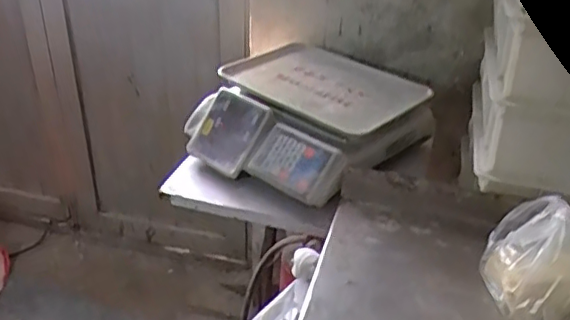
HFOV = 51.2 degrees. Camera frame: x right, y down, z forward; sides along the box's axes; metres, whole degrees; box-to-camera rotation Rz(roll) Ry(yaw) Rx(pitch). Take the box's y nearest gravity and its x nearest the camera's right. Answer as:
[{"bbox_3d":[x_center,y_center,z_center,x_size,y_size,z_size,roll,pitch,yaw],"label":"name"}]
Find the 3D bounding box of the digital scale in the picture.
[{"bbox_3d":[0.035,-0.088,1.059,0.343,0.120,0.334,25,38,33],"label":"digital scale"}]

